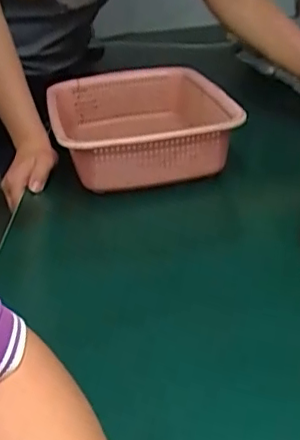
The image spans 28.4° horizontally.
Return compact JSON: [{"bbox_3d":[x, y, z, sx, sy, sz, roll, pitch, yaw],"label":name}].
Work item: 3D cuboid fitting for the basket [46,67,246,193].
[{"bbox_3d":[-0.019,-0.141,0.817,0.221,0.080,0.366,-12,26,-10],"label":"basket"}]

